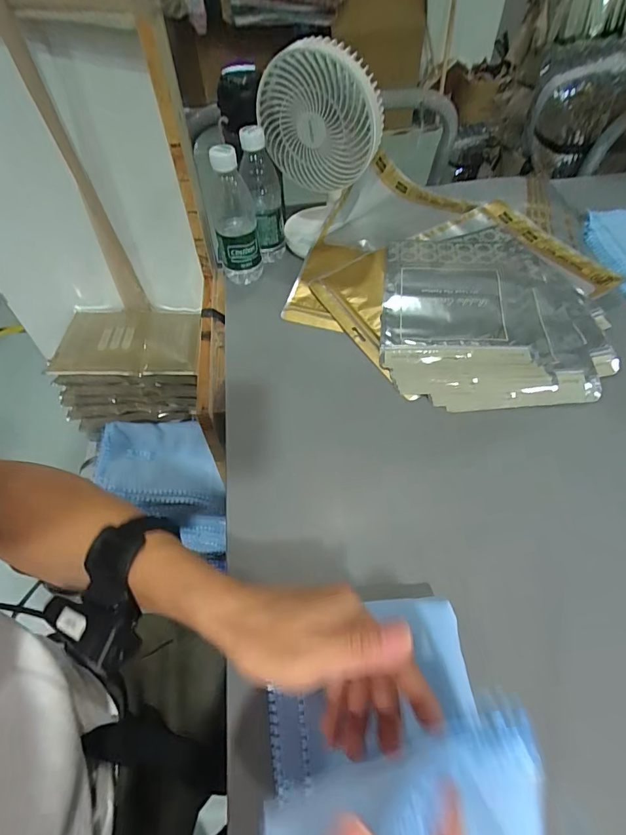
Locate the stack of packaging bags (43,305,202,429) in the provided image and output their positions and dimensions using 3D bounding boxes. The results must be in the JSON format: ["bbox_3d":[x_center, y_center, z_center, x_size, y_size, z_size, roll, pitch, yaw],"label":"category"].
[{"bbox_3d":[-0.289,-0.094,0.705,0.207,0.114,0.177,-4,53,-1],"label":"stack of packaging bags"}]

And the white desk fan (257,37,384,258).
[{"bbox_3d":[0.010,-0.360,0.595,0.148,0.224,0.144,-5,53,-1],"label":"white desk fan"}]

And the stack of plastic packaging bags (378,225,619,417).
[{"bbox_3d":[0.231,-0.149,0.569,0.270,0.033,0.321,2,53,5],"label":"stack of plastic packaging bags"}]

